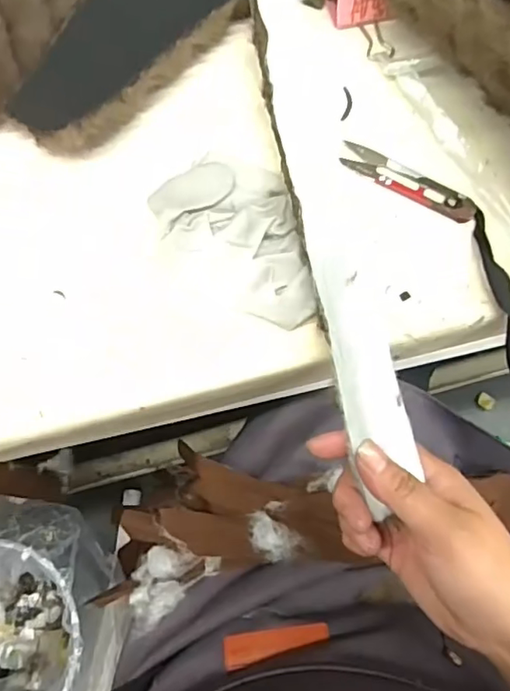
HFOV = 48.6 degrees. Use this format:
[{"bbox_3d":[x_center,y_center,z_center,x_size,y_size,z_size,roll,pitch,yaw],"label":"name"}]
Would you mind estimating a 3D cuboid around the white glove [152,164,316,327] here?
[{"bbox_3d":[-0.015,-0.064,0.364,0.086,0.017,0.120,-11,73,-5],"label":"white glove"}]

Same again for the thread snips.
[{"bbox_3d":[0.104,-0.111,0.384,0.095,0.005,0.027,26,74,7],"label":"thread snips"}]

